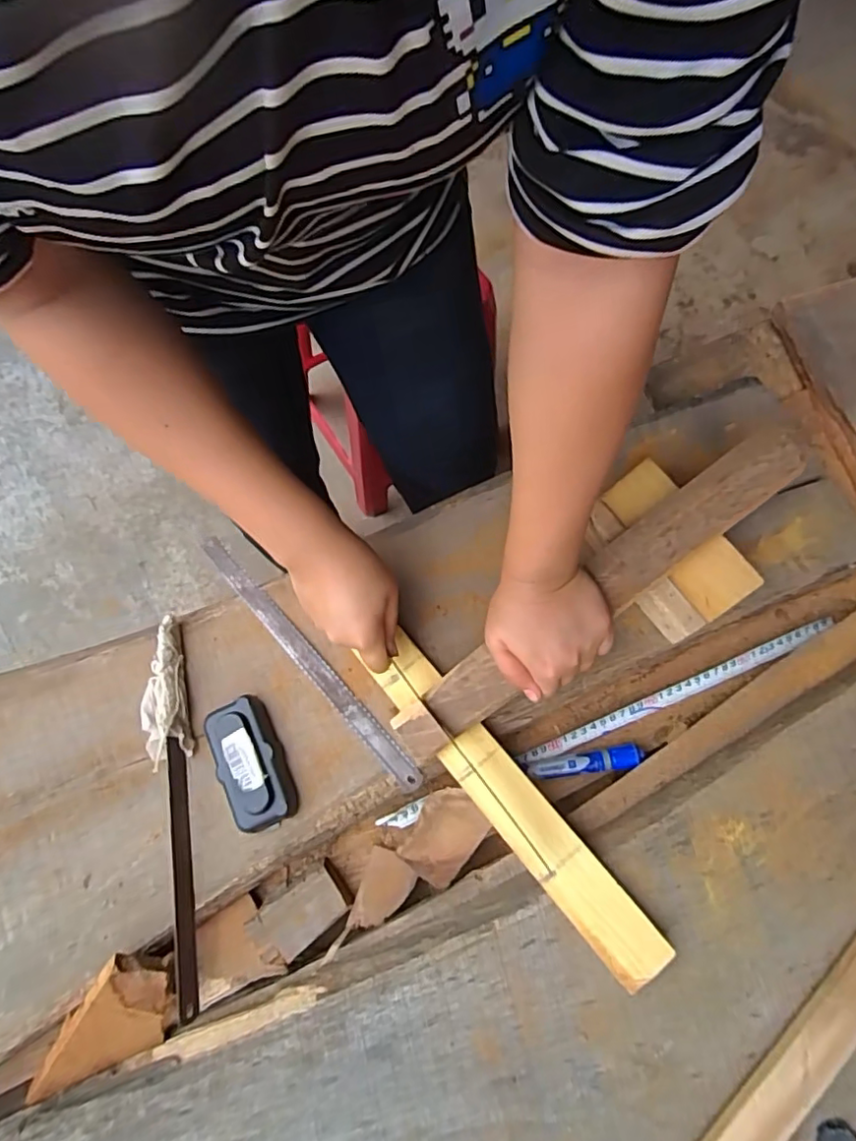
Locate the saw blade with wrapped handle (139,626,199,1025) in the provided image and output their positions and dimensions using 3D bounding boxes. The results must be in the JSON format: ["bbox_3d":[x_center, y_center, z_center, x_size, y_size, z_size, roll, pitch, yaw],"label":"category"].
[{"bbox_3d":[-0.209,0.189,0.476,0.036,0.020,0.300,-13,73,-4],"label":"saw blade with wrapped handle"}]

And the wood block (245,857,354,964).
[{"bbox_3d":[-0.106,0.283,0.476,0.078,0.019,0.044,-37,76,-11],"label":"wood block"}]

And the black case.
[{"bbox_3d":[-0.149,0.161,0.482,0.050,0.031,0.105,-21,73,-6],"label":"black case"}]

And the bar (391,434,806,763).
[{"bbox_3d":[0.139,0.017,0.478,0.400,0.013,0.049,-38,76,-2],"label":"bar"}]

